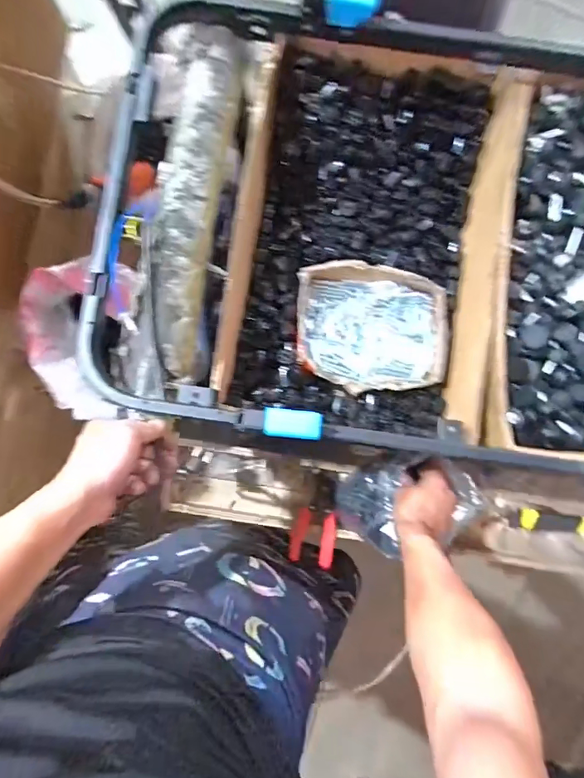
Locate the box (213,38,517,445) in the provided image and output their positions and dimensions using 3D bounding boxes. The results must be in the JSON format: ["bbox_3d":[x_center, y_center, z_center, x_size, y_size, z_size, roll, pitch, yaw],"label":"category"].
[{"bbox_3d":[0.095,-0.201,0.613,0.305,0.110,0.490,7,85,-1],"label":"box"}]

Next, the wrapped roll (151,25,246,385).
[{"bbox_3d":[-0.119,-0.230,0.563,0.074,0.064,0.432,6,85,-1],"label":"wrapped roll"}]

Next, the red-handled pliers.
[{"bbox_3d":[0.043,0.215,0.786,0.070,0.025,0.153,11,69,6],"label":"red-handled pliers"}]

